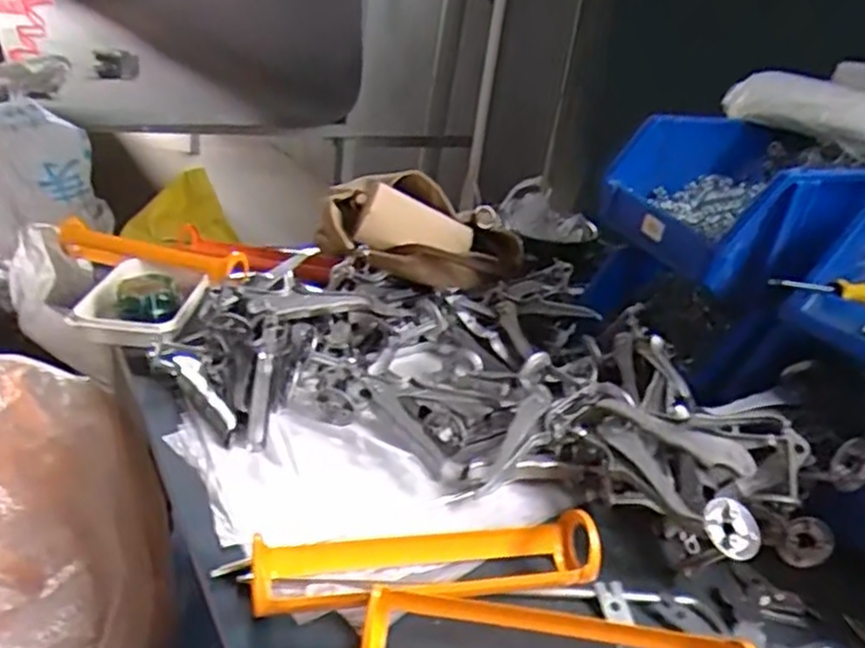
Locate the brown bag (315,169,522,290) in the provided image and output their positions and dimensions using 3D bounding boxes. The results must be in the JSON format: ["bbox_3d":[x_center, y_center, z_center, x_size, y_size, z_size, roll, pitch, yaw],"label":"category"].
[{"bbox_3d":[-0.015,-0.128,0.930,0.254,0.109,0.147,-2,28,-19],"label":"brown bag"}]

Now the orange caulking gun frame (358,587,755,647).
[{"bbox_3d":[0.081,0.210,0.455,0.252,0.045,0.066,8,26,1],"label":"orange caulking gun frame"}]

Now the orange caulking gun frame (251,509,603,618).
[{"bbox_3d":[-0.003,0.176,0.509,0.254,0.037,0.064,-1,27,-17],"label":"orange caulking gun frame"}]

